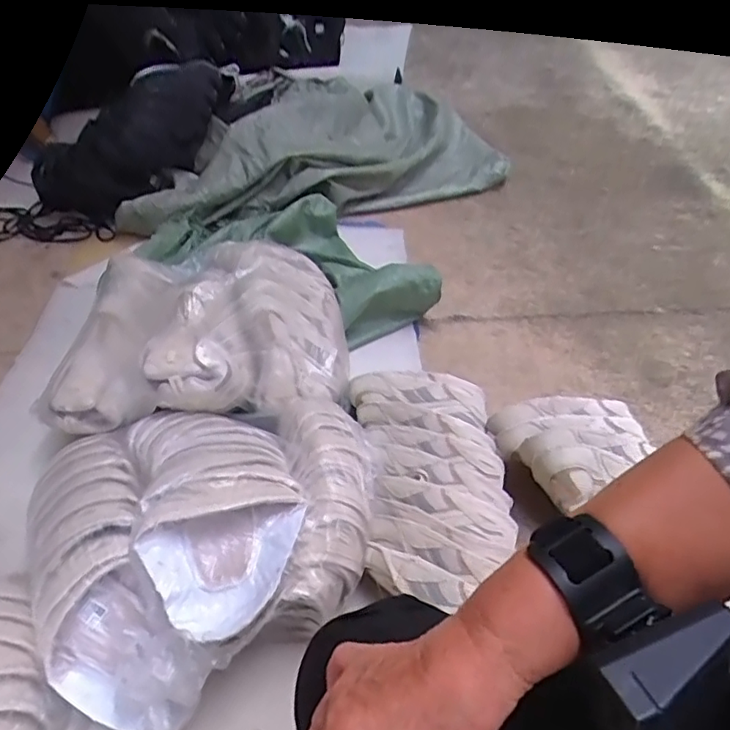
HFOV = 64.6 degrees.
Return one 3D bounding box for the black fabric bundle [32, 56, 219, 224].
[{"bbox_3d":[-0.563,-0.548,1.431,0.517,0.198,0.144,-37,52,-1],"label":"black fabric bundle"}]

